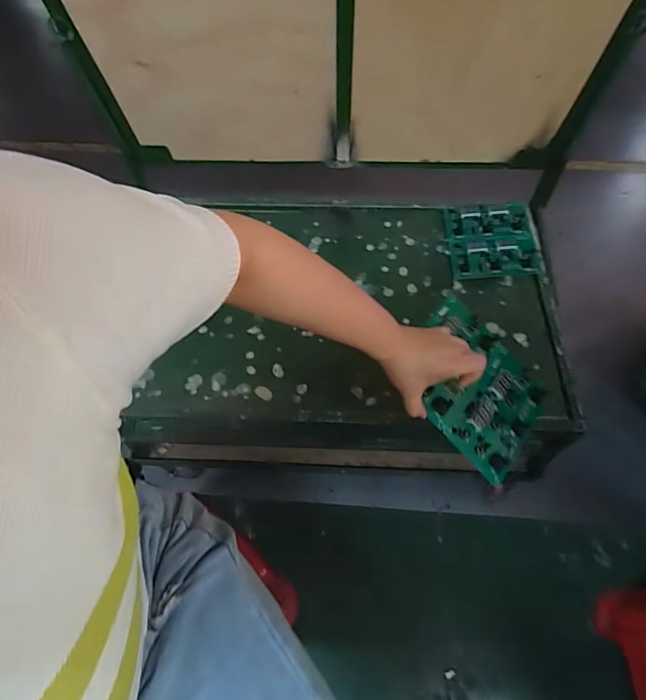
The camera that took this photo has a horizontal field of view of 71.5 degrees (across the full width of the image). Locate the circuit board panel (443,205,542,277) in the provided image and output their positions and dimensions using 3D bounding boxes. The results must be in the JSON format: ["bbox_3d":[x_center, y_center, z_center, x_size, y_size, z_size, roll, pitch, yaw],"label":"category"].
[{"bbox_3d":[0.358,-0.231,0.947,0.175,0.022,0.184,-4,60,8],"label":"circuit board panel"}]

